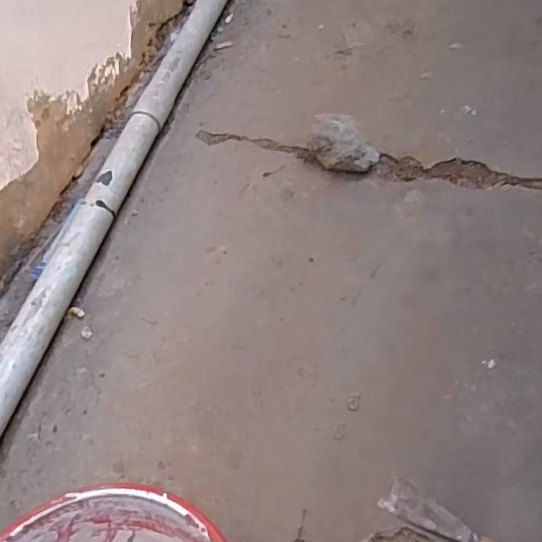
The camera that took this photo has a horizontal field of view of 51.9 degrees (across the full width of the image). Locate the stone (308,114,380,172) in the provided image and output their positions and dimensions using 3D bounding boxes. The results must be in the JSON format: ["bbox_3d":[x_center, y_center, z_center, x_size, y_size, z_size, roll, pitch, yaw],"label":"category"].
[{"bbox_3d":[0.108,-0.188,0.832,0.103,0.068,0.076,4,55,8],"label":"stone"}]

